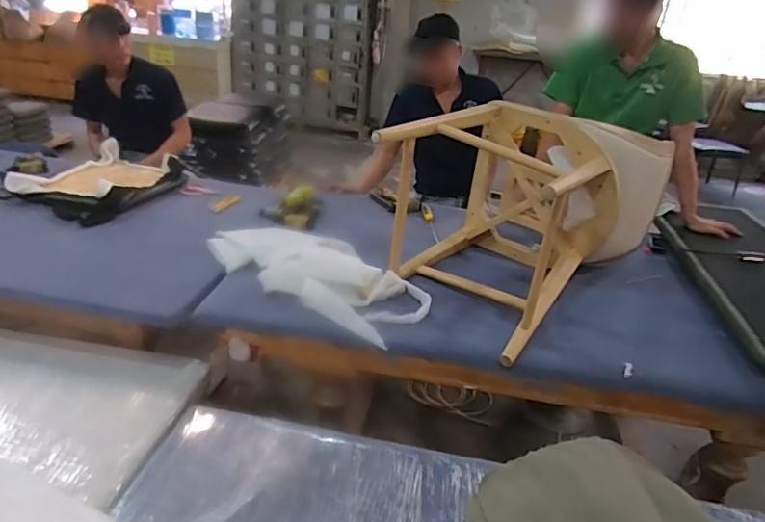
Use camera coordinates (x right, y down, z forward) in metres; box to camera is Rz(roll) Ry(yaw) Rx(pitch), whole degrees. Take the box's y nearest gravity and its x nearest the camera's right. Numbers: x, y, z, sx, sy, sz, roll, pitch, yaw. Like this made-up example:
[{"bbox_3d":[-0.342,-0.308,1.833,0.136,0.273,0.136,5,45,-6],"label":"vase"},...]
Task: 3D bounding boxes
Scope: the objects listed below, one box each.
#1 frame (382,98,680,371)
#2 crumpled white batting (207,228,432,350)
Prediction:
[{"bbox_3d":[0.401,-0.162,1.534,0.486,0.432,0.820,26,33,37],"label":"frame"},{"bbox_3d":[-0.214,0.017,1.535,0.722,0.078,0.250,21,30,29],"label":"crumpled white batting"}]

